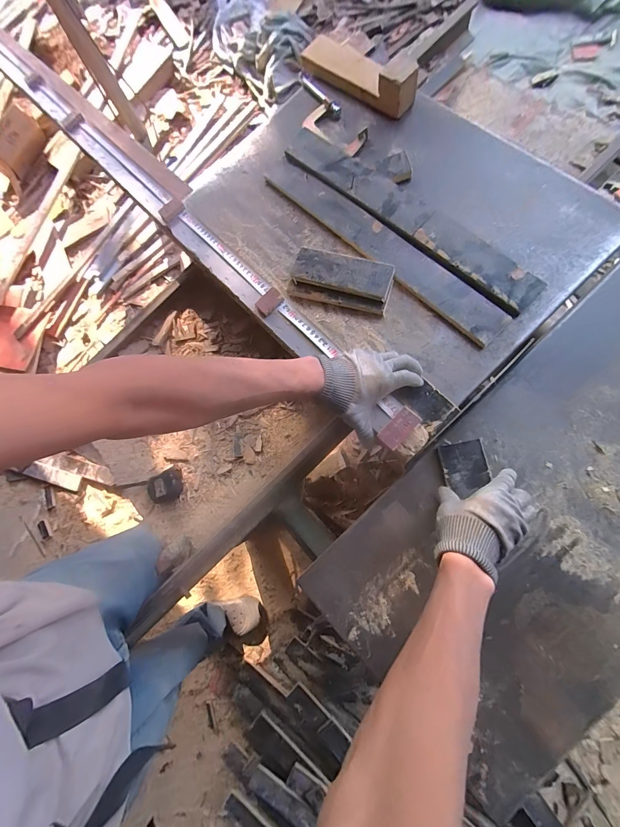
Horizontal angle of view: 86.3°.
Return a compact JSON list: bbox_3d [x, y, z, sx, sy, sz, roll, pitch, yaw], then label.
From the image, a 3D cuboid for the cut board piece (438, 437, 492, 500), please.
[{"bbox_3d":[0.233,0.081,0.500,0.062,0.012,0.073,-14,74,14],"label":"cut board piece"}]

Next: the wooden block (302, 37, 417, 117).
[{"bbox_3d":[0.094,-0.701,0.670,0.073,0.061,0.267,-42,74,-12],"label":"wooden block"}]

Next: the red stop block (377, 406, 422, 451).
[{"bbox_3d":[0.129,0.022,0.476,0.059,0.017,0.033,-42,74,-12],"label":"red stop block"}]

